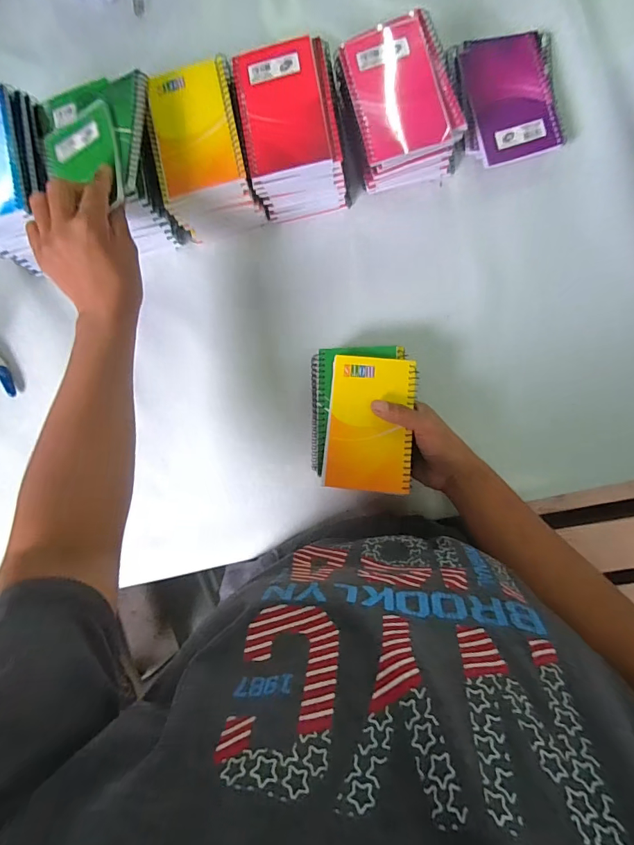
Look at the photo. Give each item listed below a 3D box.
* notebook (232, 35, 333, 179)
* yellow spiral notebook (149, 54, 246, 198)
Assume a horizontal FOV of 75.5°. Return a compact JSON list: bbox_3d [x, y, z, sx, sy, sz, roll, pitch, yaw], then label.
[{"bbox_3d":[-0.034,-0.309,0.400,0.082,0.006,0.126,-10,86,6],"label":"notebook"},{"bbox_3d":[-0.119,-0.293,0.408,0.082,0.008,0.127,-9,86,6],"label":"yellow spiral notebook"}]

